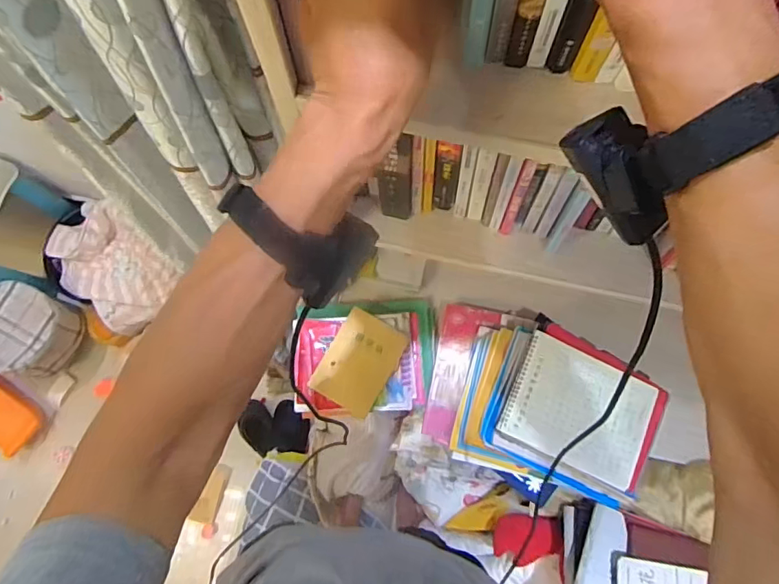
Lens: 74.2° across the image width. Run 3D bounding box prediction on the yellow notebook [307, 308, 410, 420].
[{"bbox_3d":[-0.057,0.137,1.007,0.131,0.009,0.180,30,82,4],"label":"yellow notebook"}]

